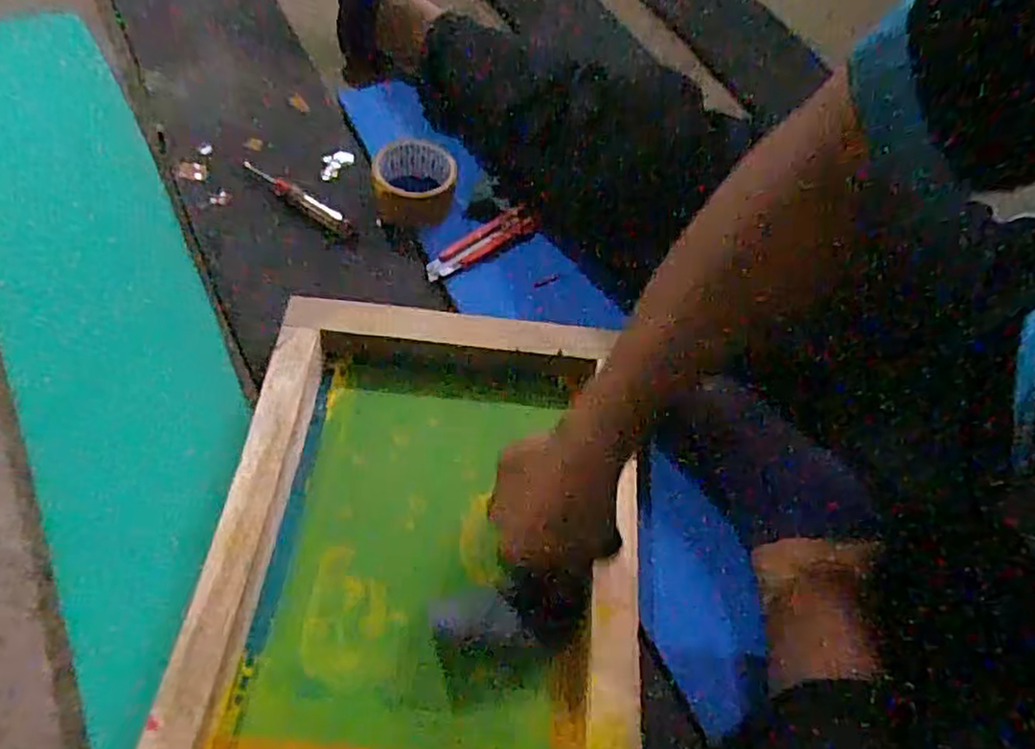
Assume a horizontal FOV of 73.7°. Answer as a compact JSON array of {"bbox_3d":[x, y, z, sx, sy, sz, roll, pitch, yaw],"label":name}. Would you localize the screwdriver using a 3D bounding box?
[{"bbox_3d":[-0.230,-0.187,0.732,0.120,0.022,0.016,32,54,-19],"label":"screwdriver"}]

